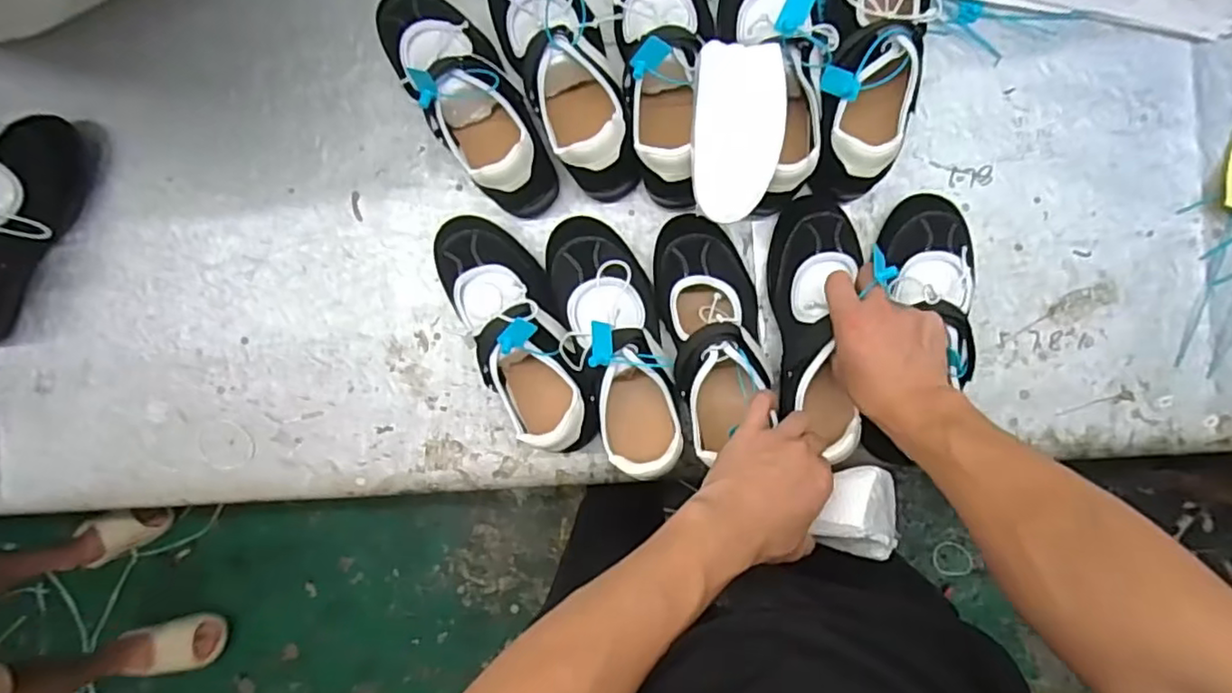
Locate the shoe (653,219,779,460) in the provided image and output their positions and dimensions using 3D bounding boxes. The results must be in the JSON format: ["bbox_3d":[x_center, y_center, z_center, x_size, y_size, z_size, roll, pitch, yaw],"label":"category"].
[{"bbox_3d":[0.091,-0.013,0.589,0.091,0.079,0.220,-8,81,4],"label":"shoe"}]

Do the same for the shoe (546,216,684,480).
[{"bbox_3d":[-0.001,-0.002,0.577,0.088,0.101,0.237,-14,90,4],"label":"shoe"}]

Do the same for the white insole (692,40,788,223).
[{"bbox_3d":[0.096,-0.167,0.501,0.068,0.012,0.133,3,91,3],"label":"white insole"}]

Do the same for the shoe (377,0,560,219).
[{"bbox_3d":[-0.130,-0.233,0.589,0.093,0.105,0.226,-34,90,4],"label":"shoe"}]

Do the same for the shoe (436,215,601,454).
[{"bbox_3d":[-0.088,-0.017,0.596,0.094,0.107,0.244,-30,89,4],"label":"shoe"}]

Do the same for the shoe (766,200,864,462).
[{"bbox_3d":[0.186,-0.023,0.583,0.078,0.068,0.241,0,75,4],"label":"shoe"}]

